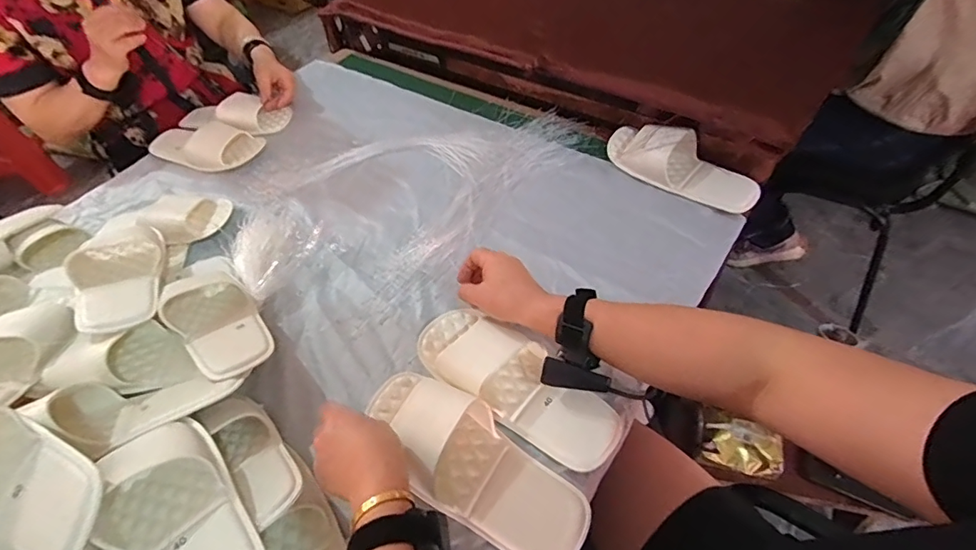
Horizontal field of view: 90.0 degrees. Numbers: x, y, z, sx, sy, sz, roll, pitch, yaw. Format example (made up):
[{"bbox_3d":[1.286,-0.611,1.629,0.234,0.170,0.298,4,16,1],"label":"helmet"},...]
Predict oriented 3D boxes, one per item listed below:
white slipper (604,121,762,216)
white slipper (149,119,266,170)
[{"bbox_3d":[0.295,-0.178,0.747,0.240,0.056,0.098,33,61,29],"label":"white slipper"},{"bbox_3d":[-0.535,-0.247,0.909,0.224,0.047,0.102,11,53,15],"label":"white slipper"}]

